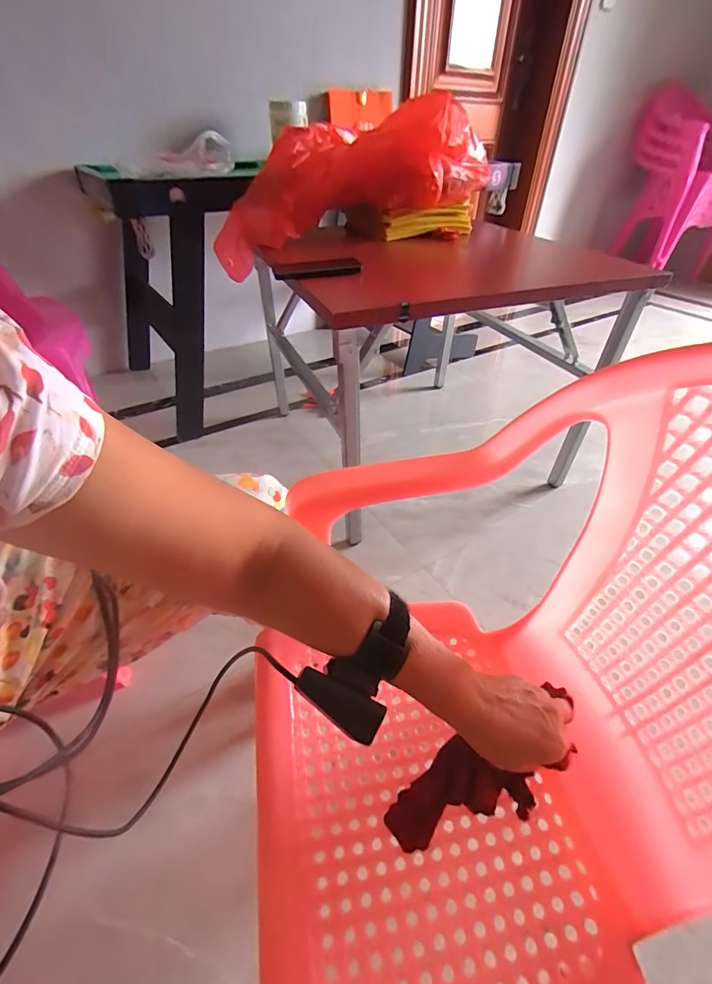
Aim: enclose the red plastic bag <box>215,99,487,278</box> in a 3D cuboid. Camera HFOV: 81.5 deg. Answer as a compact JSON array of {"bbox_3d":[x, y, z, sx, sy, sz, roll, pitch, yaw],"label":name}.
[{"bbox_3d":[-0.034,-0.686,0.921,0.625,0.209,0.237,-9,41,12],"label":"red plastic bag"}]

